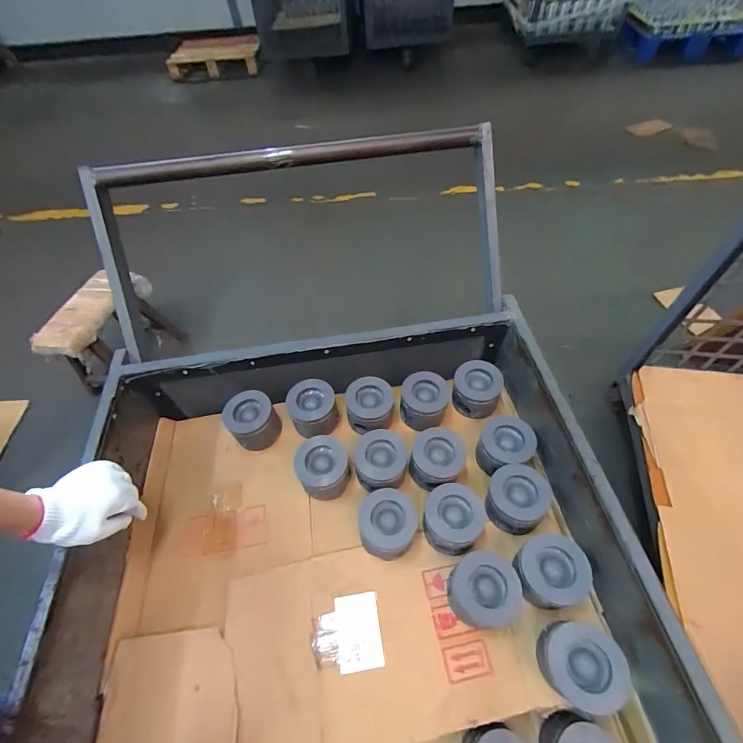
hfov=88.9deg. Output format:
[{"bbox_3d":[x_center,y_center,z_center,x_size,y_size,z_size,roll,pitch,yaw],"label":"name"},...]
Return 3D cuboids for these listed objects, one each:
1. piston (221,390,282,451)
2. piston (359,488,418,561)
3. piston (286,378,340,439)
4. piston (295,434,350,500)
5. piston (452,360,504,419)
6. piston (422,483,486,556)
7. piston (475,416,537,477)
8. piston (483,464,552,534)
[{"bbox_3d":[-0.222,0.095,0.716,0.087,0.084,0.080,-2,55,3],"label":"piston"},{"bbox_3d":[0.028,0.242,0.596,0.084,0.081,0.087,-2,55,3],"label":"piston"},{"bbox_3d":[-0.109,0.071,0.712,0.087,0.066,0.095,-2,55,3],"label":"piston"},{"bbox_3d":[-0.081,0.168,0.658,0.086,0.075,0.084,-2,55,3],"label":"piston"},{"bbox_3d":[0.203,0.037,0.734,0.088,0.074,0.090,-2,55,3],"label":"piston"},{"bbox_3d":[0.127,0.233,0.599,0.086,0.073,0.090,-2,55,3],"label":"piston"},{"bbox_3d":[0.233,0.131,0.663,0.091,0.059,0.083,-2,55,3],"label":"piston"},{"bbox_3d":[0.230,0.201,0.604,0.084,0.068,0.089,-2,55,3],"label":"piston"}]

